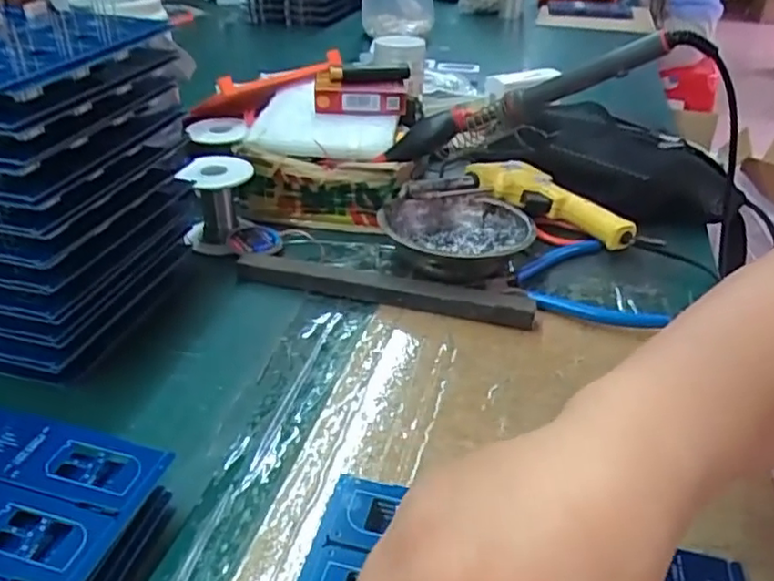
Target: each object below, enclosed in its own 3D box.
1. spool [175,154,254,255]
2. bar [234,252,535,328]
[{"bbox_3d":[-0.146,-0.075,0.557,0.062,0.071,0.071,-7,34,-13],"label":"spool"},{"bbox_3d":[-0.005,-0.002,0.499,0.235,0.019,0.028,9,34,12],"label":"bar"}]

